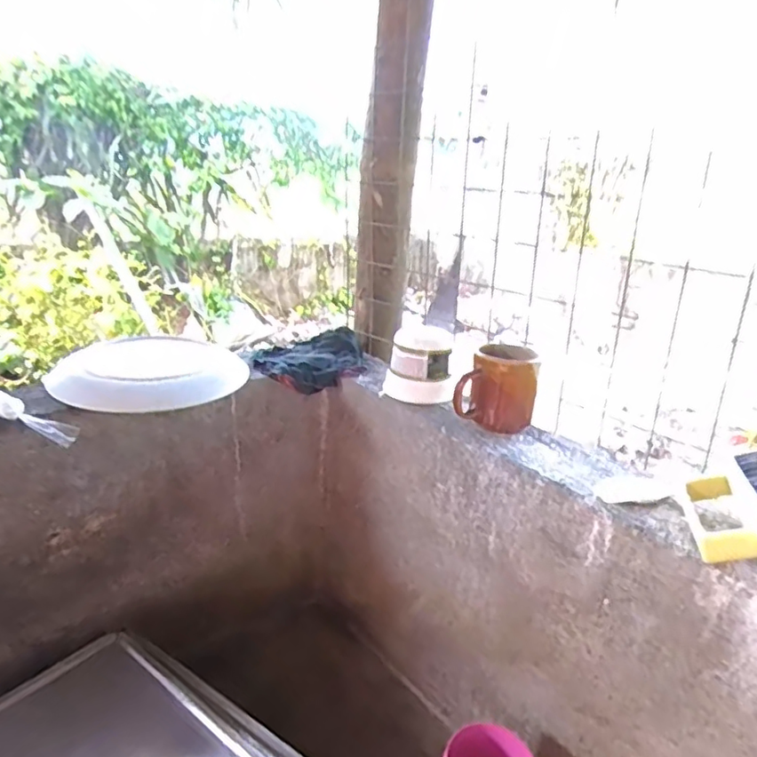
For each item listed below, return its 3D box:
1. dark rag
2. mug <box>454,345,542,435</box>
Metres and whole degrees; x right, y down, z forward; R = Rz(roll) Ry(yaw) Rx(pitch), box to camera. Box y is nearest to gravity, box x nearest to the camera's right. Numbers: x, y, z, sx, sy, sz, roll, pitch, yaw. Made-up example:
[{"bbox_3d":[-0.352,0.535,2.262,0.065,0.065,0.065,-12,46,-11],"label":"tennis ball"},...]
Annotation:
[{"bbox_3d":[-0.102,-0.026,0.861,0.159,0.057,0.126,-1,20,-9],"label":"dark rag"},{"bbox_3d":[0.131,0.011,0.657,0.084,0.084,0.065,5,20,8],"label":"mug"}]

